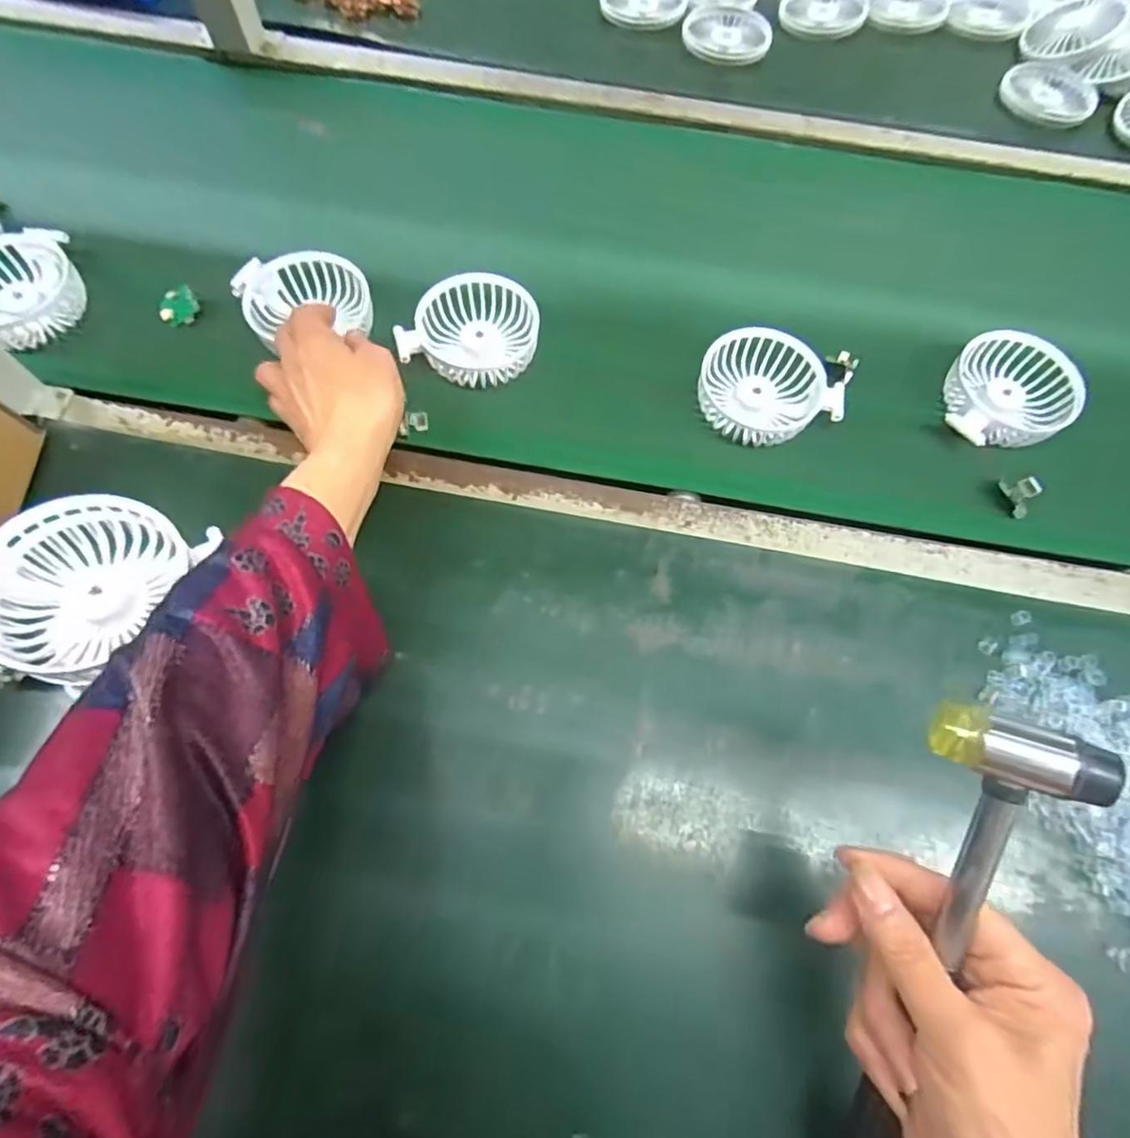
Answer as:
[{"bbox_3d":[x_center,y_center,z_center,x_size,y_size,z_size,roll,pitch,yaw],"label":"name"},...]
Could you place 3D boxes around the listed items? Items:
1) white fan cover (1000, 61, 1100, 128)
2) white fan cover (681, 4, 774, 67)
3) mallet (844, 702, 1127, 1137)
[{"bbox_3d":[0.472,-0.464,0.600,0.087,0.013,0.074,38,71,12],"label":"white fan cover"},{"bbox_3d":[0.161,-0.534,0.611,0.085,0.011,0.079,-19,70,-11],"label":"white fan cover"},{"bbox_3d":[0.158,0.182,0.267,0.052,0.034,0.257,8,106,1],"label":"mallet"}]

